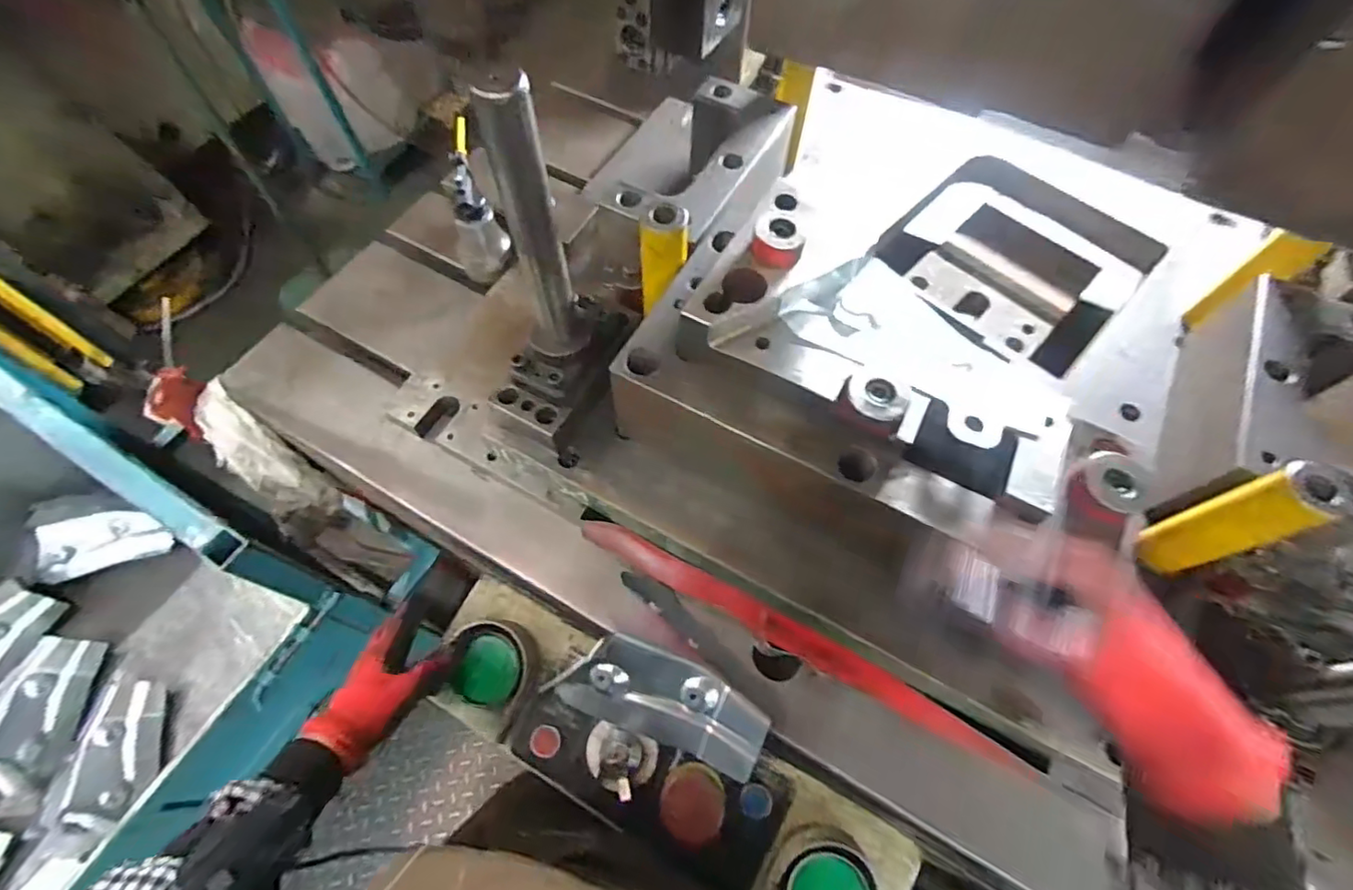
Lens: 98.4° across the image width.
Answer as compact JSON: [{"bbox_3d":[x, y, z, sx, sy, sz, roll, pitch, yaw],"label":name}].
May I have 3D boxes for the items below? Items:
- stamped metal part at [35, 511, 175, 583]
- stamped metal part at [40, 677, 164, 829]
[{"bbox_3d":[-0.991,0.168,1.013,0.024,0.105,0.166,21,25,39],"label":"stamped metal part"},{"bbox_3d":[-0.859,0.465,0.892,0.091,0.056,0.207,-8,63,-5],"label":"stamped metal part"}]

